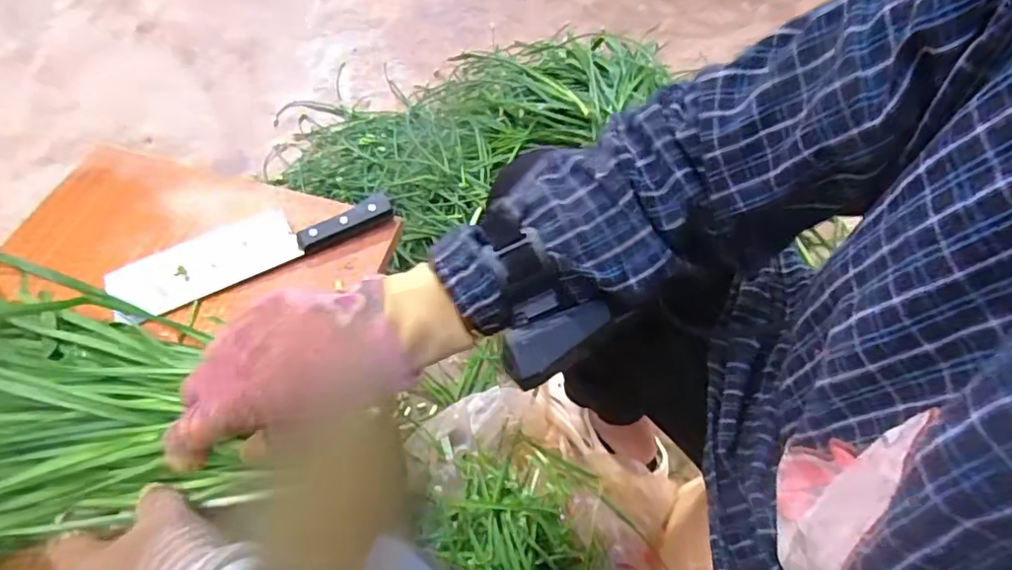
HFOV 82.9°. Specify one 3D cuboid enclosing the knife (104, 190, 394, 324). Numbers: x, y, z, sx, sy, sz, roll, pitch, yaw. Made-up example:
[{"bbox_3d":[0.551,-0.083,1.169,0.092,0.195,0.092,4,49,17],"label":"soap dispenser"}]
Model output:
[{"bbox_3d":[-0.253,-0.042,0.580,0.271,0.024,0.064,-23,62,-19],"label":"knife"}]

